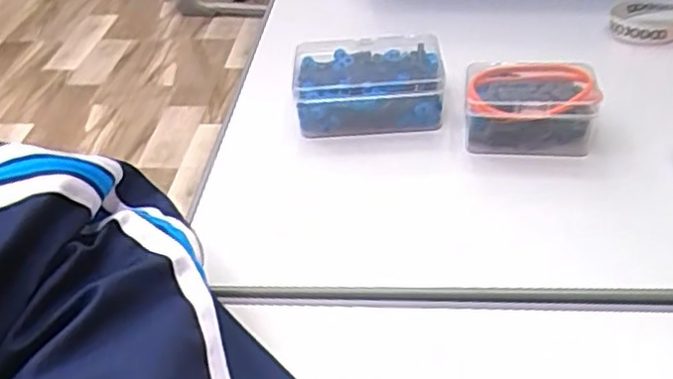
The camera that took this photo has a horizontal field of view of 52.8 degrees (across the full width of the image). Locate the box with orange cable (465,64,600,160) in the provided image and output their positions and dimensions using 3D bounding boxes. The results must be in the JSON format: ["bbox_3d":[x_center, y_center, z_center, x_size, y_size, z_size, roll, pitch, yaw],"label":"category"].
[{"bbox_3d":[0.114,-0.047,0.400,0.075,0.041,0.045,7,41,14],"label":"box with orange cable"}]

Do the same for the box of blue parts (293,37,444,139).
[{"bbox_3d":[0.020,-0.065,0.437,0.094,0.041,0.064,0,40,6],"label":"box of blue parts"}]

